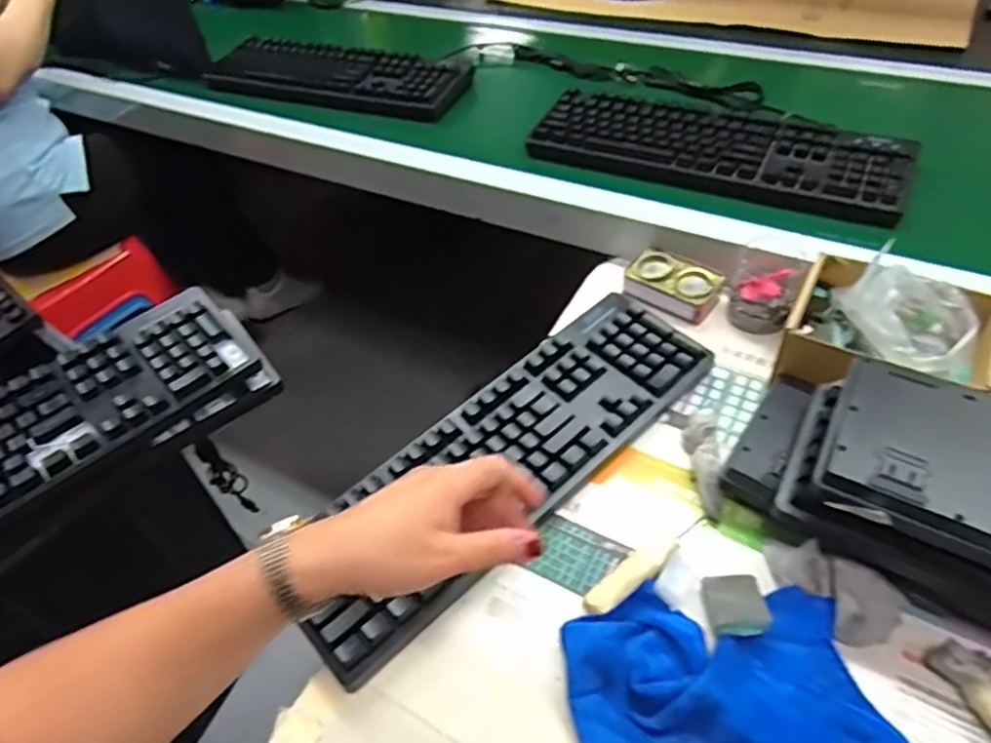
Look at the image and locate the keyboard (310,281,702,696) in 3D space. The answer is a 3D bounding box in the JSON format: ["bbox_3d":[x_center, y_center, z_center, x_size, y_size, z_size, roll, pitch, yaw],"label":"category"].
[{"bbox_3d":[0.011,0.076,0.585,0.147,0.029,0.433,34,61,31],"label":"keyboard"}]

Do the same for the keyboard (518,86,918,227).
[{"bbox_3d":[0.269,-0.279,0.797,0.429,0.039,0.140,19,54,22],"label":"keyboard"}]

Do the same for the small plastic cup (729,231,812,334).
[{"bbox_3d":[0.276,-0.083,0.661,0.059,0.089,0.056,-3,48,4],"label":"small plastic cup"}]

